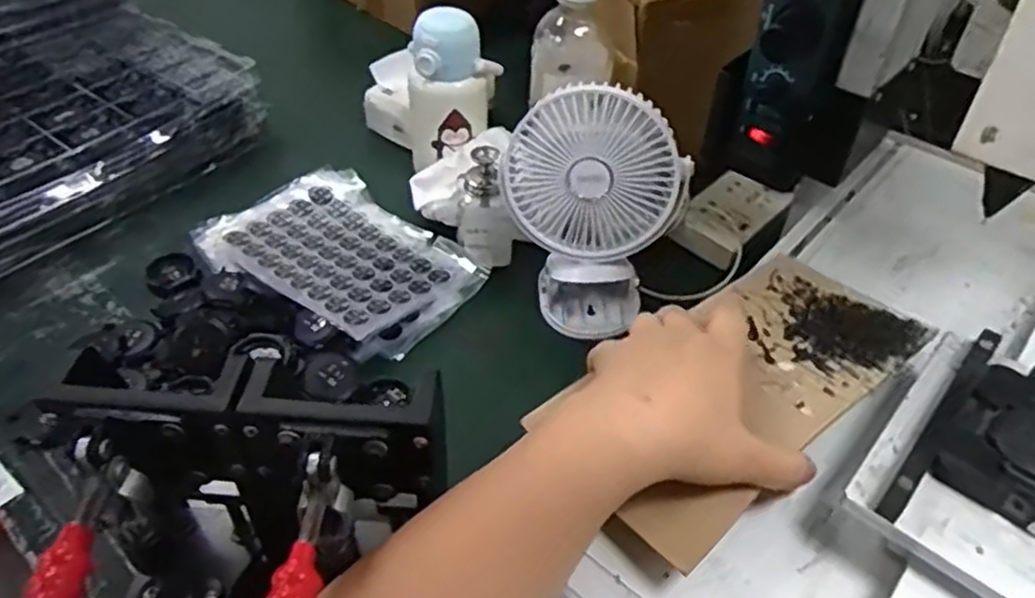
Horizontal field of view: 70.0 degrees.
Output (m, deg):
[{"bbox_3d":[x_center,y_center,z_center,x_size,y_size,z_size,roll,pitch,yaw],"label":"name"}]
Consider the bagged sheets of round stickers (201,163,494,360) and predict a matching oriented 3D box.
[{"bbox_3d":[-0.174,-0.046,0.725,0.261,0.026,0.164,29,52,25],"label":"bagged sheets of round stickers"}]

